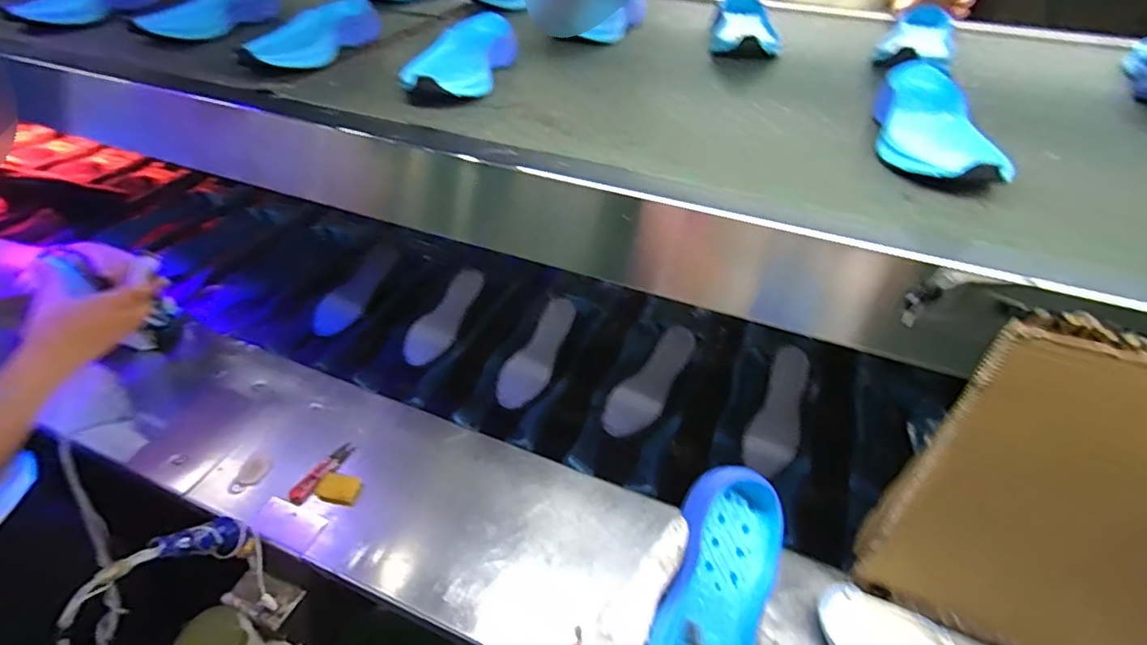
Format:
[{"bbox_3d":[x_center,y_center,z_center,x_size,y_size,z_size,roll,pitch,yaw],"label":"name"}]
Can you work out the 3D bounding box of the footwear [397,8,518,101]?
[{"bbox_3d":[-0.130,-0.321,0.674,0.087,0.039,0.241,7,42,5],"label":"footwear"}]

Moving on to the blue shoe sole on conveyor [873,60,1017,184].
[{"bbox_3d":[0.346,-0.189,0.540,0.093,0.047,0.239,13,43,11],"label":"blue shoe sole on conveyor"}]

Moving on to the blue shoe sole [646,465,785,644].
[{"bbox_3d":[0.106,0.221,0.415,0.078,0.043,0.229,17,63,16],"label":"blue shoe sole"}]

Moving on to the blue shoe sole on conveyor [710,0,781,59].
[{"bbox_3d":[0.250,-0.431,0.809,0.089,0.044,0.257,9,42,8],"label":"blue shoe sole on conveyor"}]

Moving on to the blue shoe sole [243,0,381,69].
[{"bbox_3d":[-0.331,-0.377,0.724,0.080,0.037,0.217,14,43,12],"label":"blue shoe sole"}]

